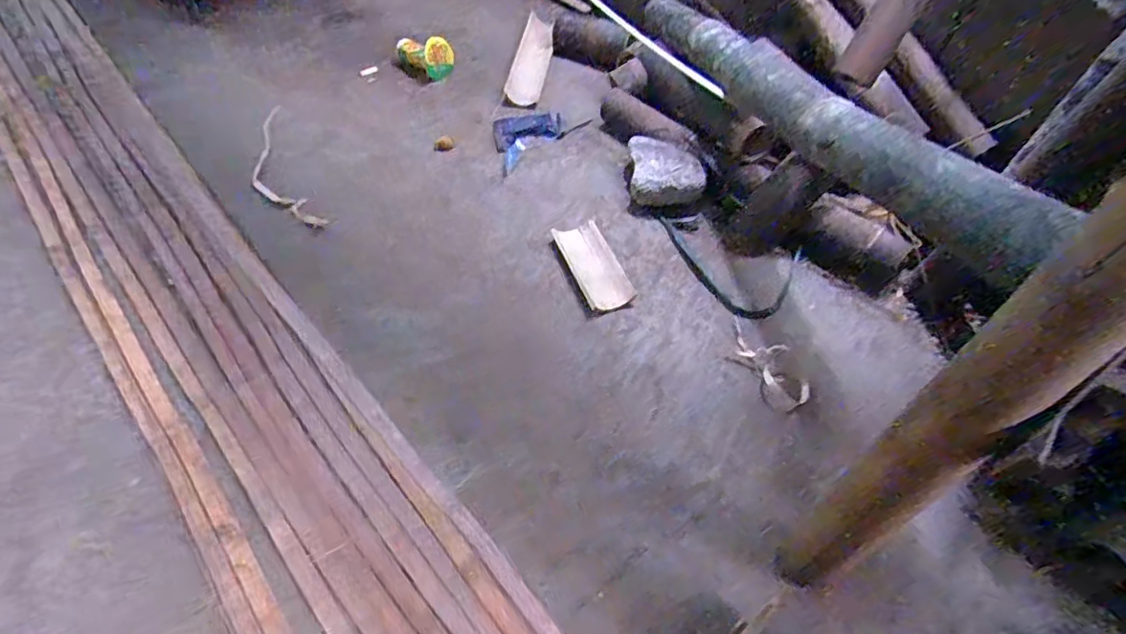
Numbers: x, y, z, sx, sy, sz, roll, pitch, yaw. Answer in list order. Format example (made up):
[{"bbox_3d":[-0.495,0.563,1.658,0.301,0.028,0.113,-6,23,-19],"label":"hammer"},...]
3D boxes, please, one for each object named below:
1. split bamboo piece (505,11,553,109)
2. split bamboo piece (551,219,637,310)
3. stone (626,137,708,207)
[{"bbox_3d":[-0.058,-0.507,1.154,0.069,0.025,0.265,10,54,3],"label":"split bamboo piece"},{"bbox_3d":[0.043,-0.074,0.842,0.066,0.022,0.147,-18,57,-17],"label":"split bamboo piece"},{"bbox_3d":[0.156,-0.218,0.918,0.125,0.064,0.101,12,55,5],"label":"stone"}]

